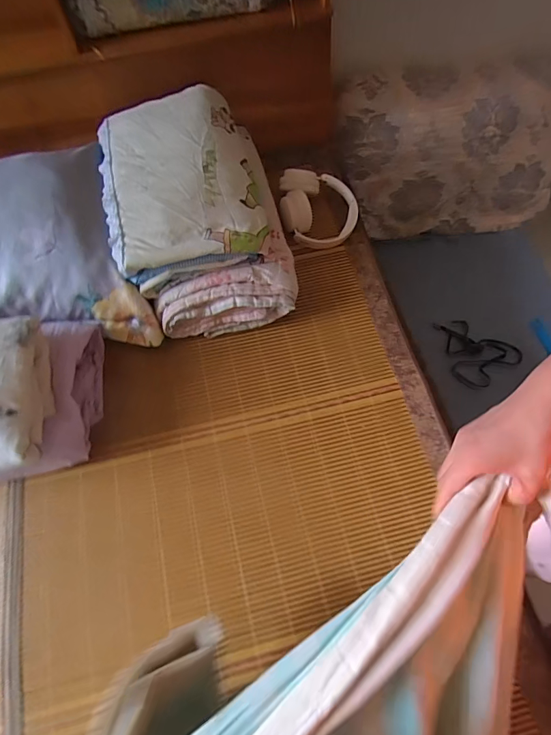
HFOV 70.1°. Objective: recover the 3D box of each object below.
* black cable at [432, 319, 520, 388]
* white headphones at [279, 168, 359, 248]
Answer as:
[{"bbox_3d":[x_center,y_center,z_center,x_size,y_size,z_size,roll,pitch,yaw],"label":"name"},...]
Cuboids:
[{"bbox_3d":[0.586,-0.048,1.125,0.204,0.008,0.209,-10,65,-3],"label":"black cable"},{"bbox_3d":[0.095,-0.346,0.850,0.166,0.068,0.156,-1,65,1],"label":"white headphones"}]

